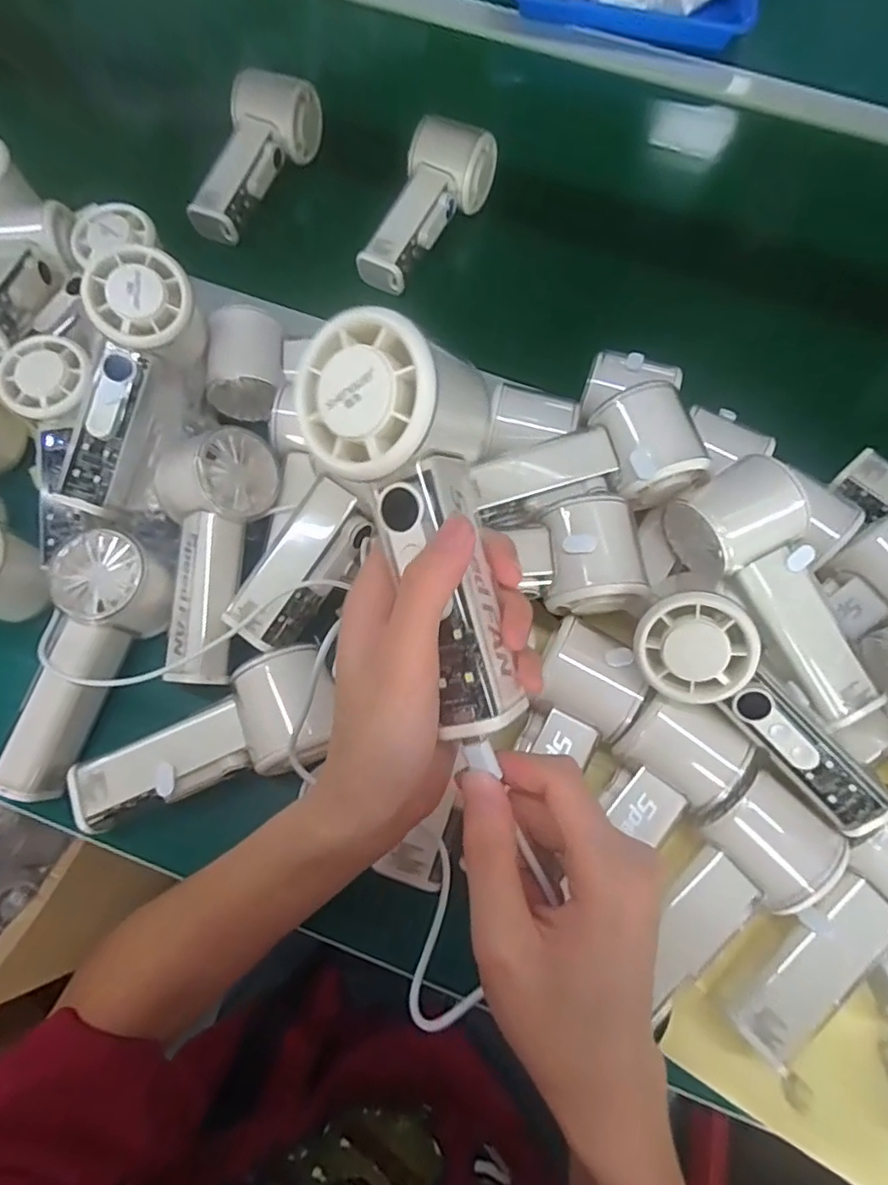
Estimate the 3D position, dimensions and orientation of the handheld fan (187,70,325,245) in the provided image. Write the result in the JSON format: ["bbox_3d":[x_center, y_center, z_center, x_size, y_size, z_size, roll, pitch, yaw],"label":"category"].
[{"bbox_3d":[-0.162,-0.365,0.496,0.055,0.051,0.155,23,71,6],"label":"handheld fan"}]

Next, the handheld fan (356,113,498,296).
[{"bbox_3d":[-0.013,-0.312,0.481,0.061,0.046,0.146,23,71,6],"label":"handheld fan"}]

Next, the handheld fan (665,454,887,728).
[{"bbox_3d":[0.187,0.000,0.330,0.059,0.047,0.151,-24,73,-11],"label":"handheld fan"}]

